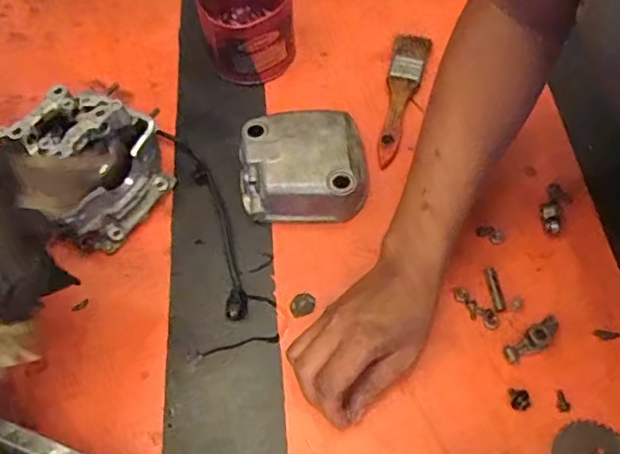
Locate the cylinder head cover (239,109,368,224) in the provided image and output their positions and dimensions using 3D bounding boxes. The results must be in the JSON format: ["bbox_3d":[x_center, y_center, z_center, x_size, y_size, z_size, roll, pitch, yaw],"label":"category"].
[{"bbox_3d":[-0.004,-0.059,0.541,0.117,0.056,0.100,0,60,2],"label":"cylinder head cover"}]

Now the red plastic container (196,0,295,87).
[{"bbox_3d":[-0.062,-0.216,0.617,0.096,0.085,0.096,-19,61,-8],"label":"red plastic container"}]

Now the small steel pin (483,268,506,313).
[{"bbox_3d":[0.158,0.053,0.494,0.010,0.005,0.042,-7,60,-2],"label":"small steel pin"}]

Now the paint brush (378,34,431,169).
[{"bbox_3d":[0.093,-0.136,0.605,0.037,0.016,0.171,12,61,9],"label":"paint brush"}]

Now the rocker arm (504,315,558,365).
[{"bbox_3d":[0.183,0.094,0.473,0.052,0.012,0.019,-31,64,-15],"label":"rocker arm"}]

